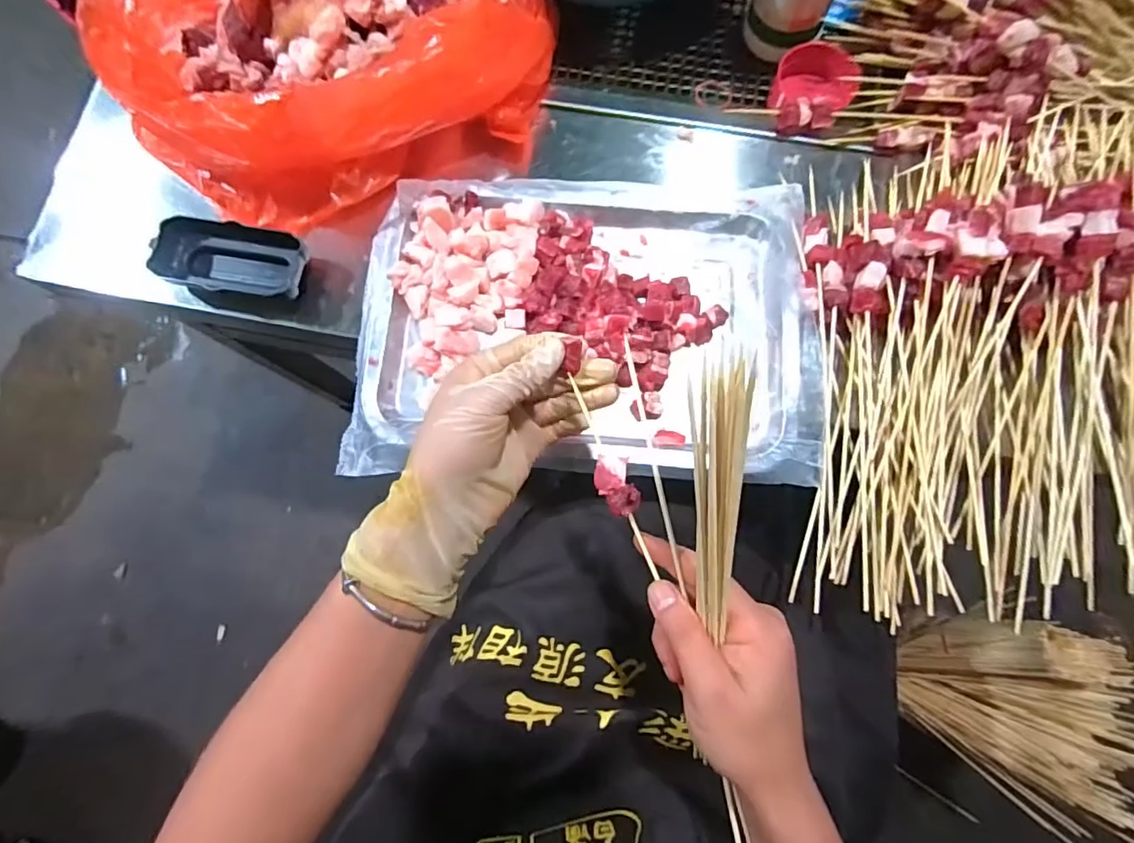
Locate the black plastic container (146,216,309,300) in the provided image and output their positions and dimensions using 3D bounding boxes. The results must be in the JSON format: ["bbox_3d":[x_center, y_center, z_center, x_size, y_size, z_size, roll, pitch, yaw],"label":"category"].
[{"bbox_3d":[-0.254,-0.123,0.410,0.114,0.022,0.052,9,85,3],"label":"black plastic container"}]

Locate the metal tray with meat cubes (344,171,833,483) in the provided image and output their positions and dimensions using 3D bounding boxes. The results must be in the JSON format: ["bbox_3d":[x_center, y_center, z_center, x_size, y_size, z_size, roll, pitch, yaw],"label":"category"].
[{"bbox_3d":[0.015,-0.073,0.397,0.321,0.037,0.221,2,78,2],"label":"metal tray with meat cubes"}]

